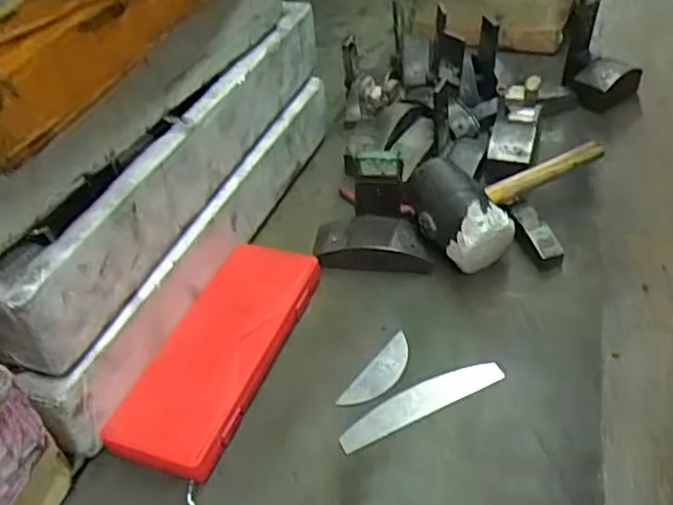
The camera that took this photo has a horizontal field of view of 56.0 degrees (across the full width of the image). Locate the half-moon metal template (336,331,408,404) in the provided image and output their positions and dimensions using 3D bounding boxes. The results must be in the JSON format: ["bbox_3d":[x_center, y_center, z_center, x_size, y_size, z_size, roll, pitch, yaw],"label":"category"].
[{"bbox_3d":[0.042,0.108,0.579,0.031,0.004,0.093,27,51,31],"label":"half-moon metal template"}]

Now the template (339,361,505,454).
[{"bbox_3d":[0.073,0.129,0.553,0.155,0.004,0.029,-22,49,-16],"label":"template"}]

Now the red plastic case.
[{"bbox_3d":[-0.104,0.089,0.585,0.095,0.032,0.243,12,44,18],"label":"red plastic case"}]

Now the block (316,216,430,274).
[{"bbox_3d":[0.039,-0.010,0.698,0.124,0.037,0.069,-2,42,3],"label":"block"}]

